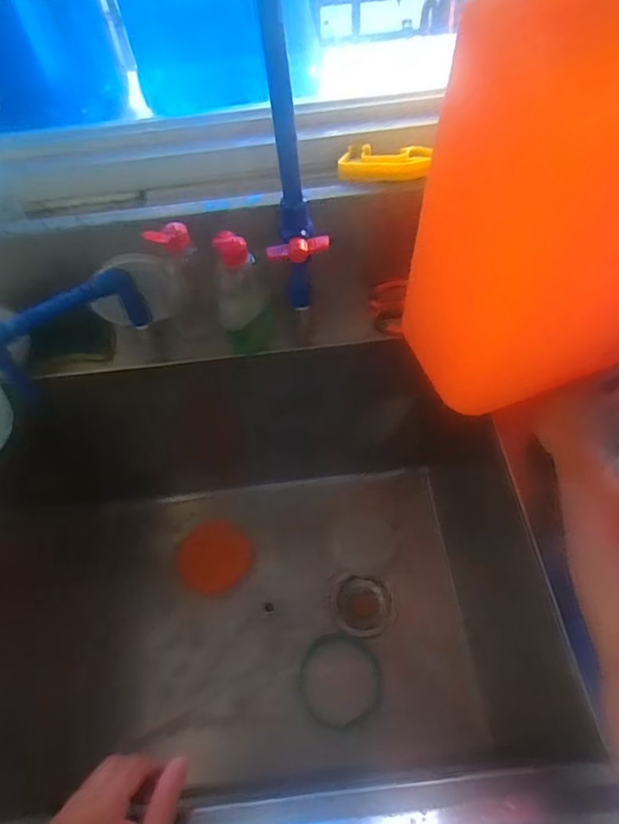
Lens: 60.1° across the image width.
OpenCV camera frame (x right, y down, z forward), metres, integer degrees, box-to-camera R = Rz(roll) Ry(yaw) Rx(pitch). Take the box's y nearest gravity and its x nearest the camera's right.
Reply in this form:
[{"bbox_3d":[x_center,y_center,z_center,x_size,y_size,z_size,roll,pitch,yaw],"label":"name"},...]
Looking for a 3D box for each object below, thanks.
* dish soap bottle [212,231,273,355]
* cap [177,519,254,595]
[{"bbox_3d":[-0.077,-0.129,0.627,0.047,0.161,0.058,11,60,10],"label":"dish soap bottle"},{"bbox_3d":[-0.159,0.245,0.904,0.112,0.006,0.120,3,80,-15],"label":"cap"}]

